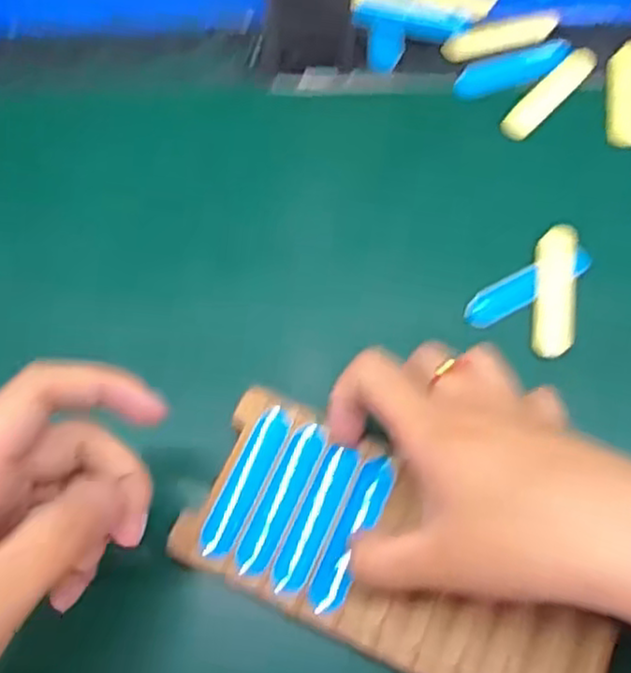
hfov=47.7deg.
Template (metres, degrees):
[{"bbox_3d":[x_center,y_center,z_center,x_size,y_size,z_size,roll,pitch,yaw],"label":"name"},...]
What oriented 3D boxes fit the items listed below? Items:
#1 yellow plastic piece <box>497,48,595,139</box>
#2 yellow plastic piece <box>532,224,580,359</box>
[{"bbox_3d":[0.124,-0.129,0.376,0.015,0.010,0.066,41,73,15],"label":"yellow plastic piece"},{"bbox_3d":[0.113,-0.022,0.335,0.018,0.009,0.064,8,68,3],"label":"yellow plastic piece"}]

